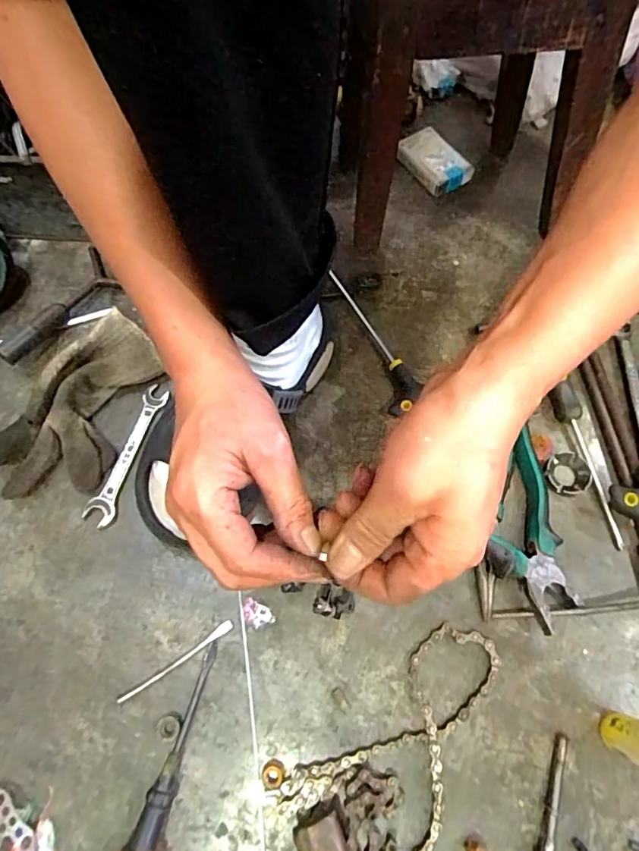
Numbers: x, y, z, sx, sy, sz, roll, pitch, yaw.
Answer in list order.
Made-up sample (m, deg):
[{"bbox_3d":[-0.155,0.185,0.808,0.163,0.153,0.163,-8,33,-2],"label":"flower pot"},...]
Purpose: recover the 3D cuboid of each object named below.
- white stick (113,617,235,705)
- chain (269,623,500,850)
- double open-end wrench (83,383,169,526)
[{"bbox_3d":[-0.120,0.197,0.420,0.105,0.004,0.008,-31,70,-12],"label":"white stick"},{"bbox_3d":[0.068,0.245,0.390,0.106,0.018,0.198,38,73,15],"label":"chain"},{"bbox_3d":[-0.188,0.026,0.493,0.027,0.005,0.143,17,69,8],"label":"double open-end wrench"}]

